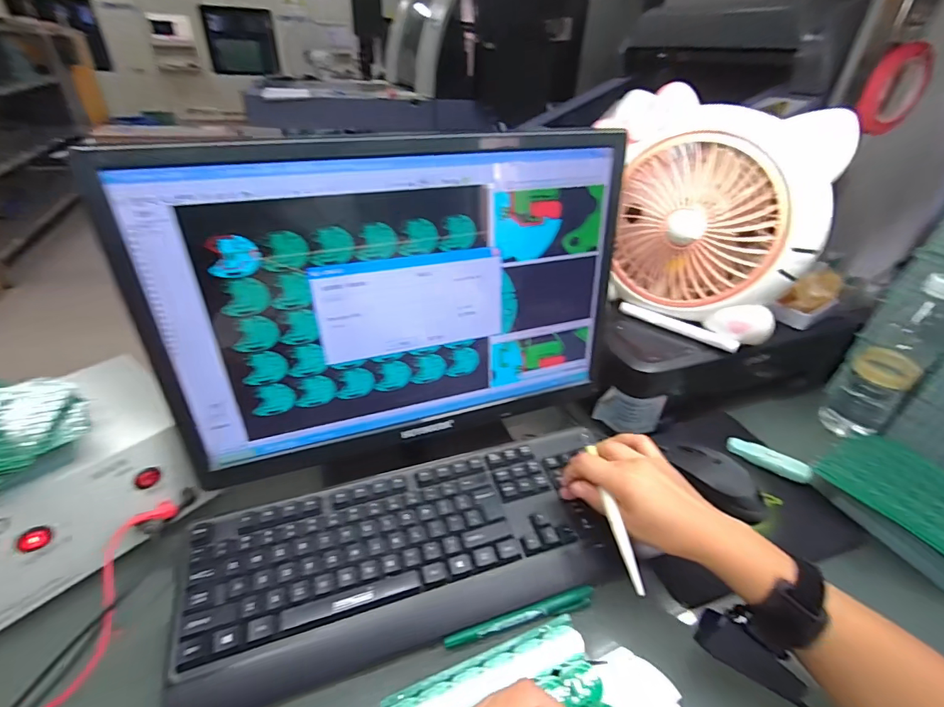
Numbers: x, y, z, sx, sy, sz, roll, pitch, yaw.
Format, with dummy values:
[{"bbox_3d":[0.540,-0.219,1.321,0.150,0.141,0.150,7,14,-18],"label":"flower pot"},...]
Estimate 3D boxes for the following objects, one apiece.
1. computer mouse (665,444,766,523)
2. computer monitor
[{"bbox_3d":[0.280,0.148,0.504,0.055,0.035,0.106,-15,39,-24],"label":"computer mouse"},{"bbox_3d":[-0.053,-0.029,0.422,0.434,0.309,0.074,-13,38,-22],"label":"computer monitor"}]

